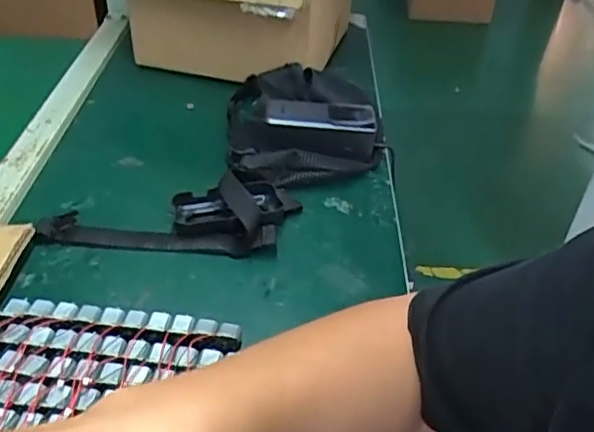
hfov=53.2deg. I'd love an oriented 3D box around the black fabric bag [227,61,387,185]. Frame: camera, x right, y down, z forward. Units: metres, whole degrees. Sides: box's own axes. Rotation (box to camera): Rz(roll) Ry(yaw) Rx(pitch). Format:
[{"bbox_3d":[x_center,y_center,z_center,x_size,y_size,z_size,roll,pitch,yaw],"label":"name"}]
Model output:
[{"bbox_3d":[0.010,-0.113,0.726,0.188,0.055,0.230,-1,40,-6],"label":"black fabric bag"}]

